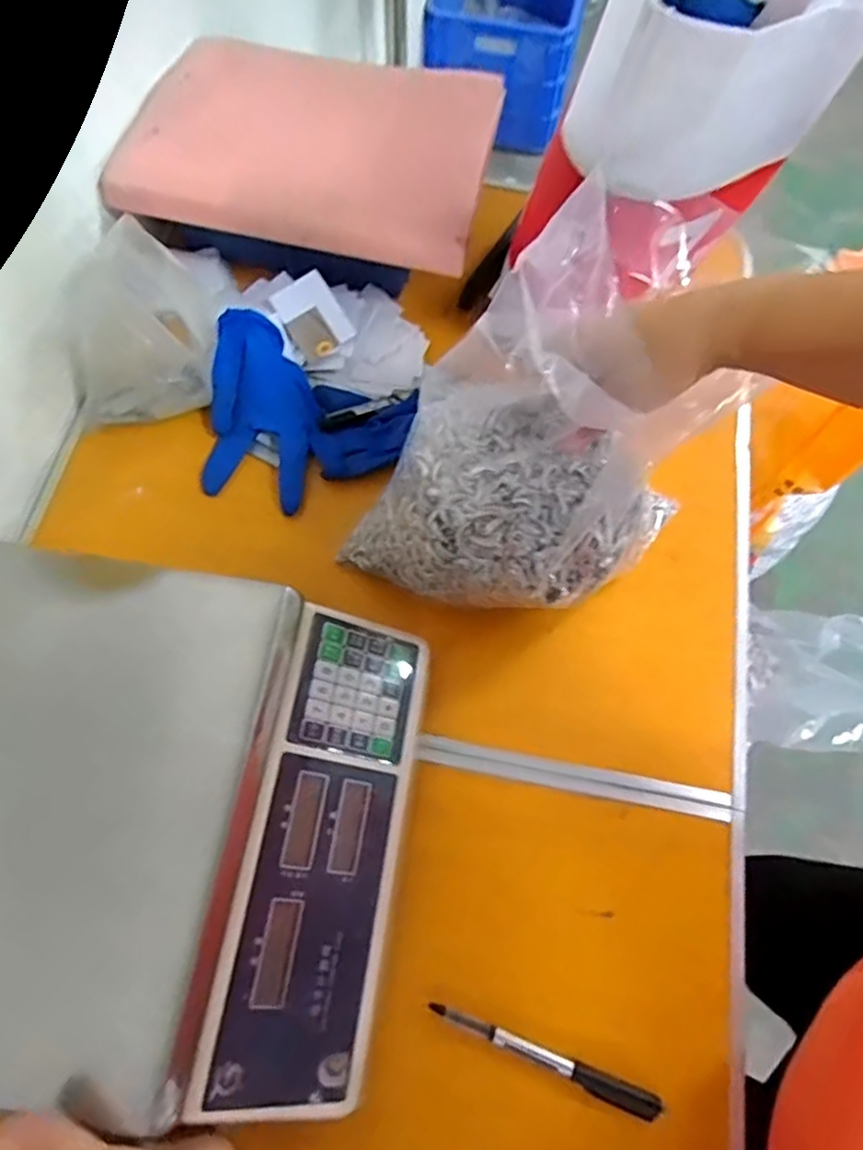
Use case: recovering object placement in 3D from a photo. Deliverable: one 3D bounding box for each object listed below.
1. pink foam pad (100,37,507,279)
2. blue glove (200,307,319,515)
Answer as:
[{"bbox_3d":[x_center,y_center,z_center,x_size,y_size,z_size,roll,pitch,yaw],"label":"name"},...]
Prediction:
[{"bbox_3d":[-0.109,-0.401,0.600,0.316,0.028,0.237,10,67,3],"label":"pink foam pad"},{"bbox_3d":[-0.149,-0.142,0.569,0.091,0.073,0.147,7,68,3],"label":"blue glove"}]

